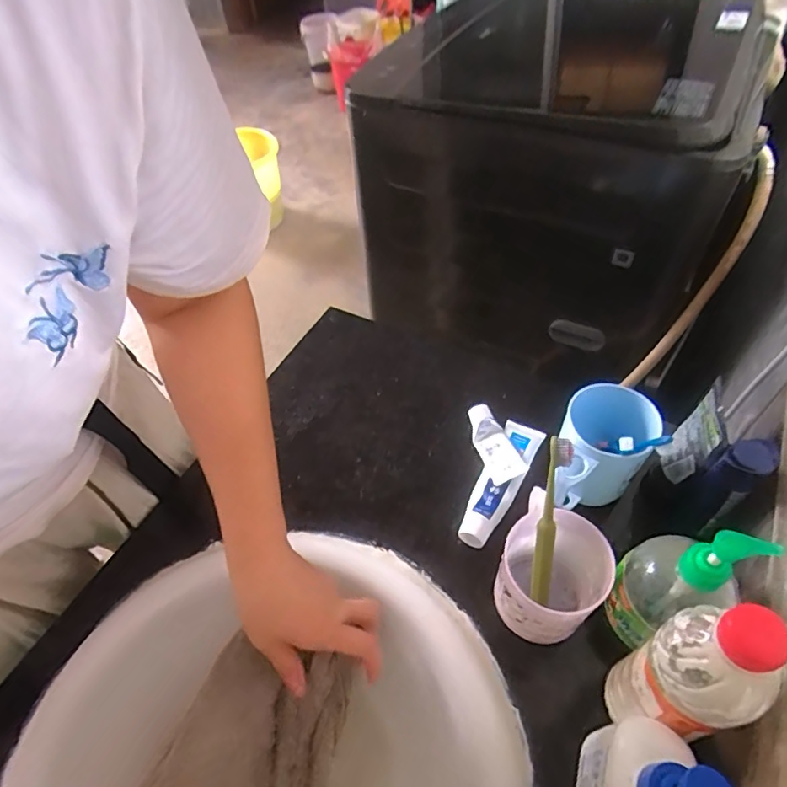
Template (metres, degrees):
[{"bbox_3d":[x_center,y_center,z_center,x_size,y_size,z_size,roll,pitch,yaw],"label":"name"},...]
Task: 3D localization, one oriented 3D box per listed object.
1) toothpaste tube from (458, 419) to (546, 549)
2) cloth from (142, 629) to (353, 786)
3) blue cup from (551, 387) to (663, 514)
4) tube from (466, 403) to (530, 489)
[{"bbox_3d":[0.114,0.087,0.547,0.043,0.027,0.160,22,56,20],"label":"toothpaste tube"},{"bbox_3d":[-0.110,0.281,0.393,0.111,0.069,0.166,11,54,11],"label":"cloth"},{"bbox_3d":[0.196,0.060,0.502,0.081,0.093,0.113,23,56,20],"label":"blue cup"},{"bbox_3d":[0.112,0.054,0.573,0.038,0.027,0.103,-13,52,-6],"label":"tube"}]

